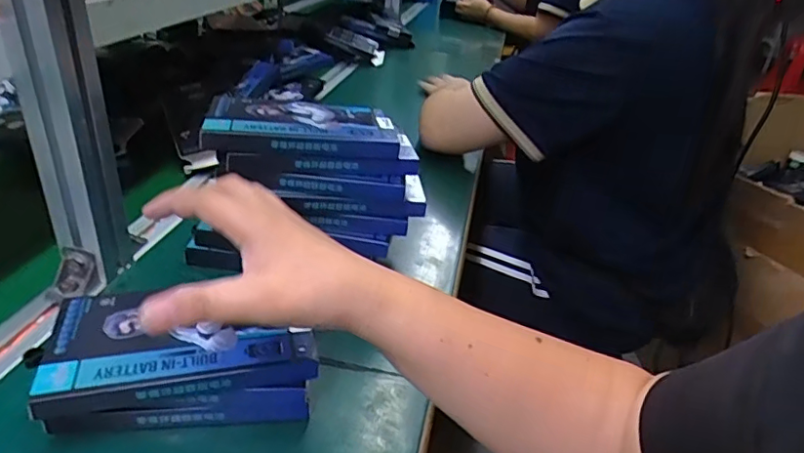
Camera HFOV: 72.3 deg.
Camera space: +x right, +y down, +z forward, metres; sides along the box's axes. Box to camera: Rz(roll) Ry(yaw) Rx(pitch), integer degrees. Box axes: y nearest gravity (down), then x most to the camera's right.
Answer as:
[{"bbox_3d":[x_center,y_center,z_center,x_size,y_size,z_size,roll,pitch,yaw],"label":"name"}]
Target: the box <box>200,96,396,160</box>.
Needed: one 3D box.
[{"bbox_3d":[-0.088,-0.092,0.497,0.162,0.020,0.092,1,30,-8],"label":"box"}]

